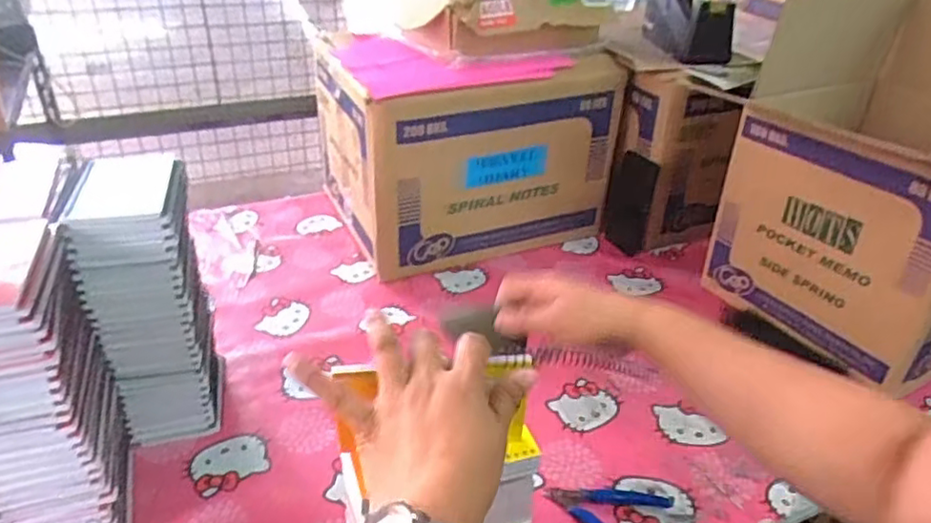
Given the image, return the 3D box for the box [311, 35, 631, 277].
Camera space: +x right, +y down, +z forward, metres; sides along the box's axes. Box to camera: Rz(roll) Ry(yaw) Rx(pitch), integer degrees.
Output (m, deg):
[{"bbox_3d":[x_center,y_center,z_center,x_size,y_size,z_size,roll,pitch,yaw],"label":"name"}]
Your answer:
[{"bbox_3d":[0.001,-0.202,1.090,0.419,0.320,0.269,-12,35,-21],"label":"box"}]

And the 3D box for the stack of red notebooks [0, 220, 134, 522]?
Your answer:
[{"bbox_3d":[-0.377,0.121,0.559,0.097,0.259,0.136,-11,35,-20],"label":"stack of red notebooks"}]

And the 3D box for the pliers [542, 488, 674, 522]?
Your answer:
[{"bbox_3d":[0.142,0.249,0.654,0.117,0.006,0.086,18,36,23],"label":"pliers"}]

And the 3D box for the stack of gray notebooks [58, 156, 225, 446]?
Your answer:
[{"bbox_3d":[-0.328,0.049,0.682,0.096,0.293,0.111,-9,34,-16],"label":"stack of gray notebooks"}]

